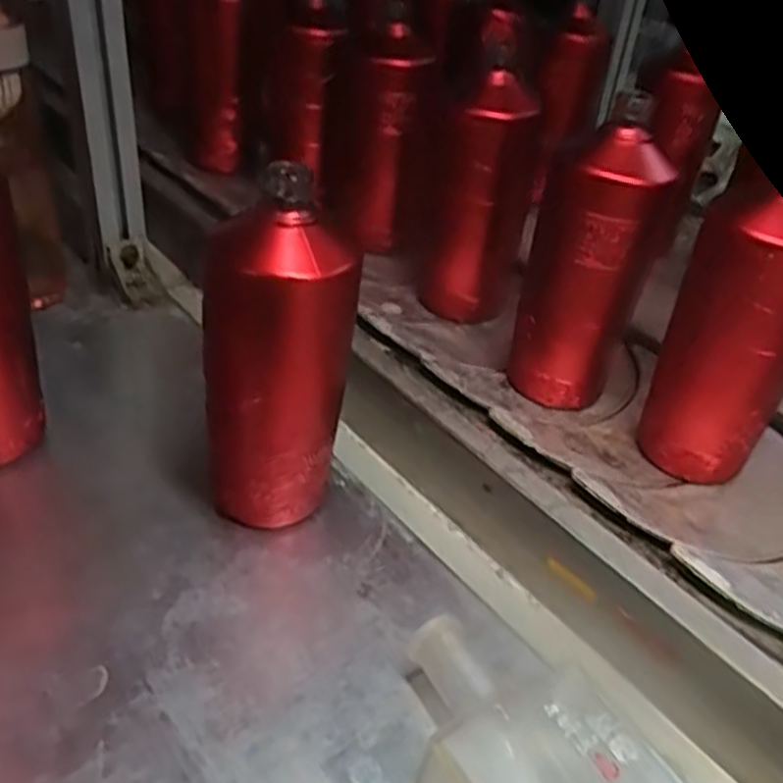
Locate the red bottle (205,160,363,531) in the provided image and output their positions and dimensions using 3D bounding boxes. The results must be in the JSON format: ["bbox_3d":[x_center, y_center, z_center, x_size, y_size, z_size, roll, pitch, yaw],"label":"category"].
[{"bbox_3d":[-0.063,-0.014,0.438,0.082,0.197,0.066,0,39,-7],"label":"red bottle"}]

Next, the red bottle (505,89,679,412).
[{"bbox_3d":[0.134,-0.080,0.520,0.066,0.199,0.069,23,42,20],"label":"red bottle"}]

